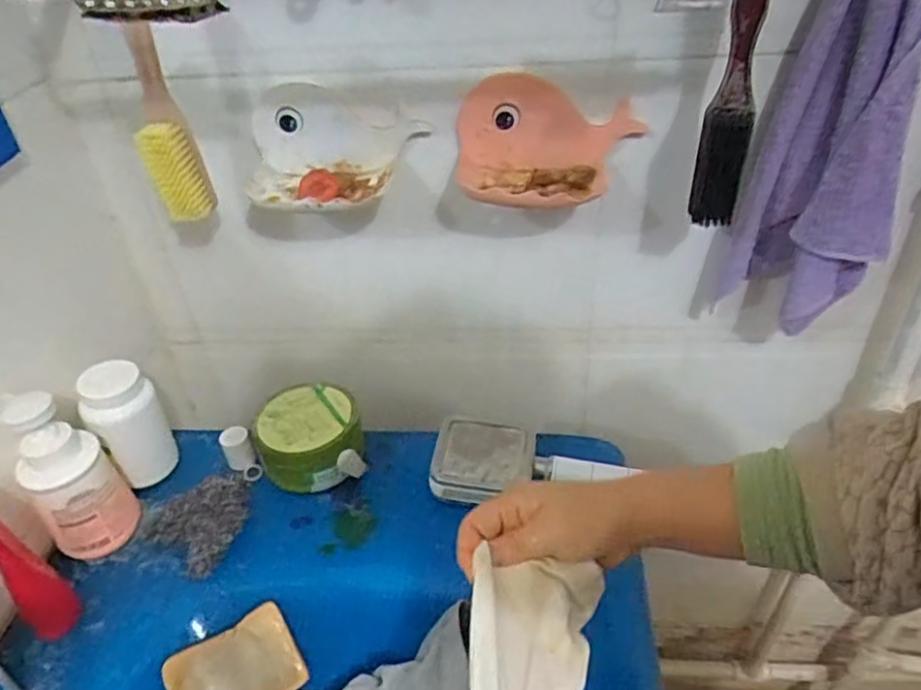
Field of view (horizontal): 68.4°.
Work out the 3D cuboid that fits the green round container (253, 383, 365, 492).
[{"bbox_3d":[-0.151,0.098,0.687,0.100,0.074,0.100,-2,38,2],"label":"green round container"}]

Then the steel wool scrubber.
[{"bbox_3d":[-0.234,0.167,0.633,0.082,0.039,0.098,29,49,35],"label":"steel wool scrubber"}]

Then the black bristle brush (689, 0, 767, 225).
[{"bbox_3d":[0.222,-0.211,0.546,0.039,0.246,0.055,11,41,18],"label":"black bristle brush"}]

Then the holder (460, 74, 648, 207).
[{"bbox_3d":[0.076,-0.174,0.586,0.165,0.091,0.069,0,39,5],"label":"holder"}]

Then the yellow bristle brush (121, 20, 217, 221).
[{"bbox_3d":[-0.255,-0.210,0.558,0.043,0.224,0.033,-5,38,-2],"label":"yellow bristle brush"}]

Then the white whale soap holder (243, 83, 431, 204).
[{"bbox_3d":[-0.118,-0.175,0.608,0.167,0.083,0.082,0,39,5],"label":"white whale soap holder"}]

